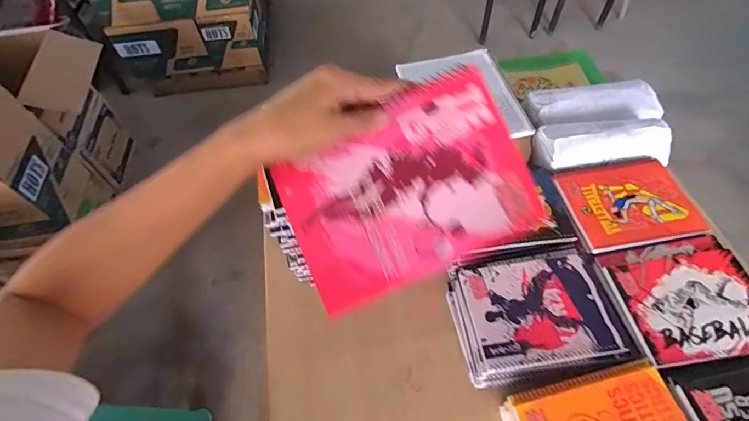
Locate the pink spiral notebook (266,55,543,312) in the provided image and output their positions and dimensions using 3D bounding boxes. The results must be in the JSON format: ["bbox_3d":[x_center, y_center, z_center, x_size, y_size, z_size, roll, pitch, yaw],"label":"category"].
[{"bbox_3d":[0.024,-0.019,0.321,0.193,0.010,0.144,-24,83,-2],"label":"pink spiral notebook"}]

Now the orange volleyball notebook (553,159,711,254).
[{"bbox_3d":[0.424,-0.016,0.663,0.207,0.015,0.163,-9,56,-4],"label":"orange volleyball notebook"}]

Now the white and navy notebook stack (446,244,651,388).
[{"bbox_3d":[0.236,0.160,0.587,0.218,0.071,0.184,-10,56,-4],"label":"white and navy notebook stack"}]

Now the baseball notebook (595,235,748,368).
[{"bbox_3d":[0.452,0.121,0.560,0.199,0.012,0.167,-8,56,-3],"label":"baseball notebook"}]

